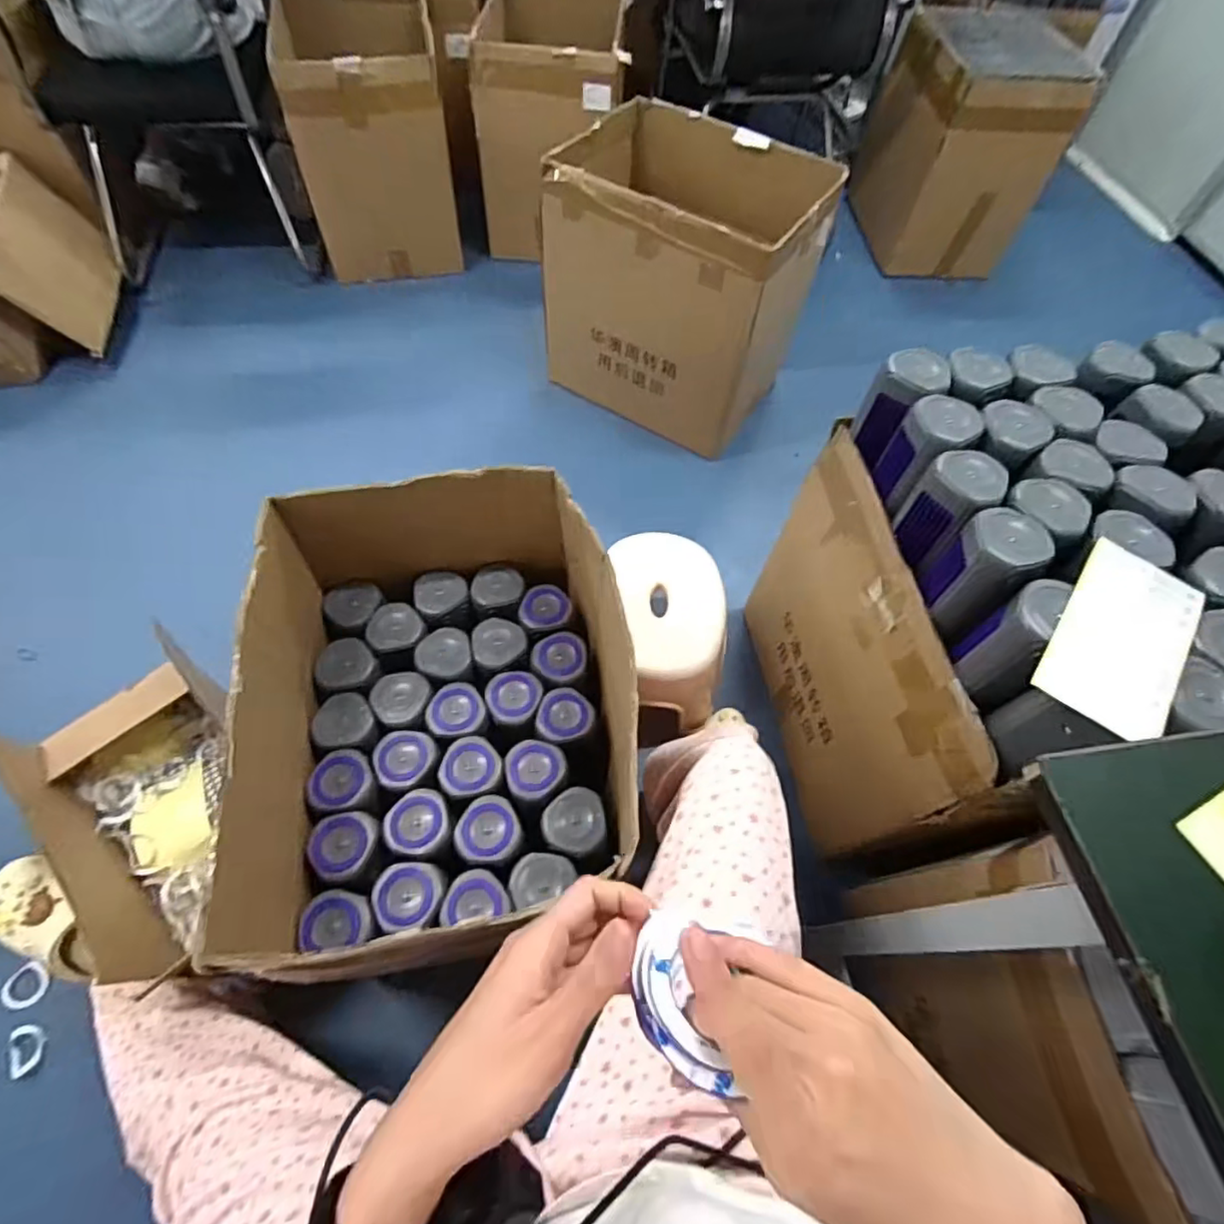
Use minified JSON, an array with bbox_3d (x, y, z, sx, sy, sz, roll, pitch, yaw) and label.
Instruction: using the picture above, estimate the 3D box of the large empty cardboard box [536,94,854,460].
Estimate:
[{"bbox_3d":[0.154,-0.754,1.427,0.531,0.516,0.379,28,62,12],"label":"large empty cardboard box"}]

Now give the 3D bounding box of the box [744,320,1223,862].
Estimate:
[{"bbox_3d":[0.858,-0.037,0.953,1.095,0.561,0.492,-7,61,-8],"label":"box"}]

